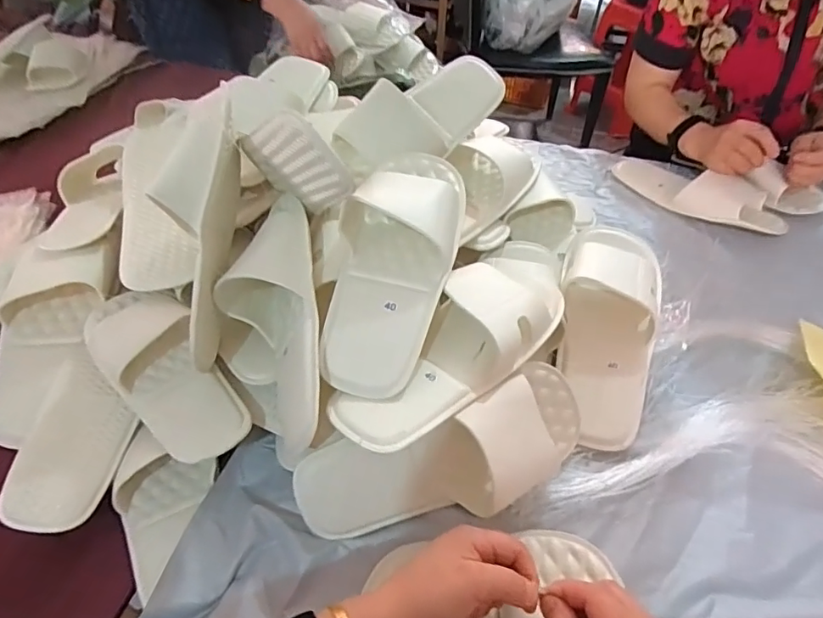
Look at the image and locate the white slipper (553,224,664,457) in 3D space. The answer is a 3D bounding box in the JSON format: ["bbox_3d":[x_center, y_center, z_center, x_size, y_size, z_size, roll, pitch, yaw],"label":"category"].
[{"bbox_3d":[0.227,0.017,0.586,0.114,0.056,0.283,8,64,8],"label":"white slipper"}]

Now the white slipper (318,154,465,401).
[{"bbox_3d":[-0.017,-0.055,0.480,0.117,0.066,0.267,9,66,9],"label":"white slipper"}]

